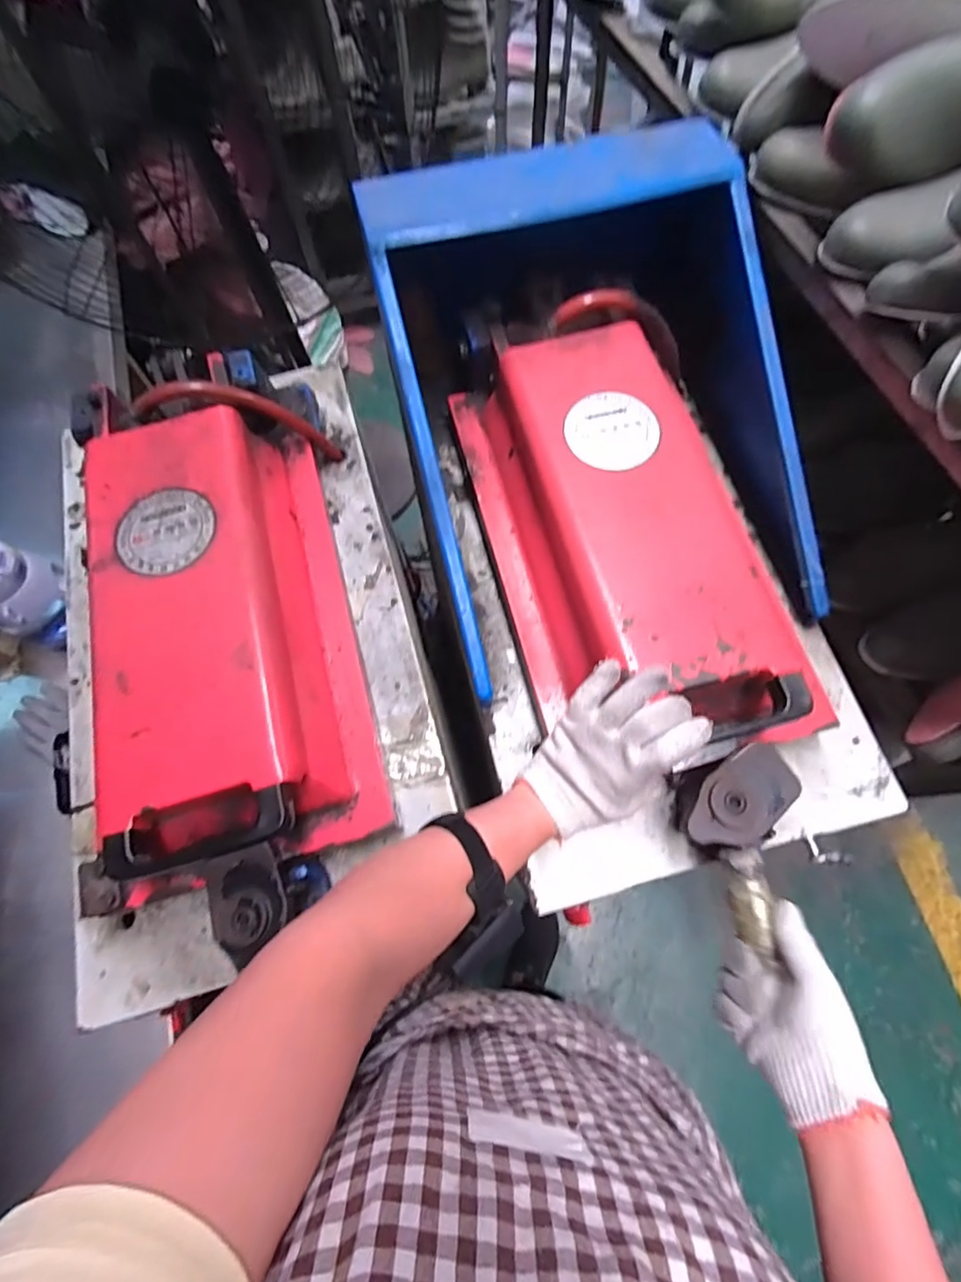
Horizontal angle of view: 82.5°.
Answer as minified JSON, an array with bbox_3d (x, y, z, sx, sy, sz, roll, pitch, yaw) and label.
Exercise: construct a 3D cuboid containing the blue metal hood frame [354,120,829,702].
[{"bbox_3d":[0.122,-0.260,0.600,0.394,0.209,0.518,-13,72,-3],"label":"blue metal hood frame"}]

